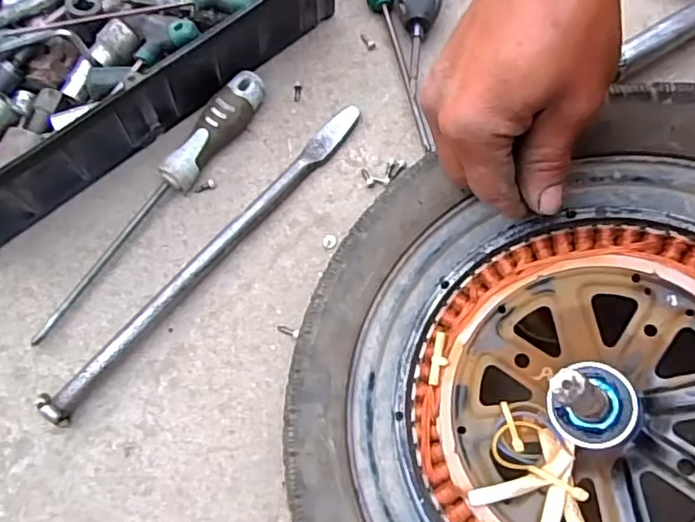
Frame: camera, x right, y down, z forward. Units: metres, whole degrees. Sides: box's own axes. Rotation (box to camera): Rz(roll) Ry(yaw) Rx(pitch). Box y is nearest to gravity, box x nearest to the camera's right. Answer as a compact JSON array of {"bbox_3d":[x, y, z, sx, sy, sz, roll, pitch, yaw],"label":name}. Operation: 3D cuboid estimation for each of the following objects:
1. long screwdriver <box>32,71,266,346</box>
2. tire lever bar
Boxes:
[{"bbox_3d":[-0.145,-0.046,0.446,0.024,0.029,0.252,33,73,9],"label":"long screwdriver"},{"bbox_3d":[-0.096,-0.010,0.439,0.020,0.027,0.319,38,74,11],"label":"tire lever bar"}]

